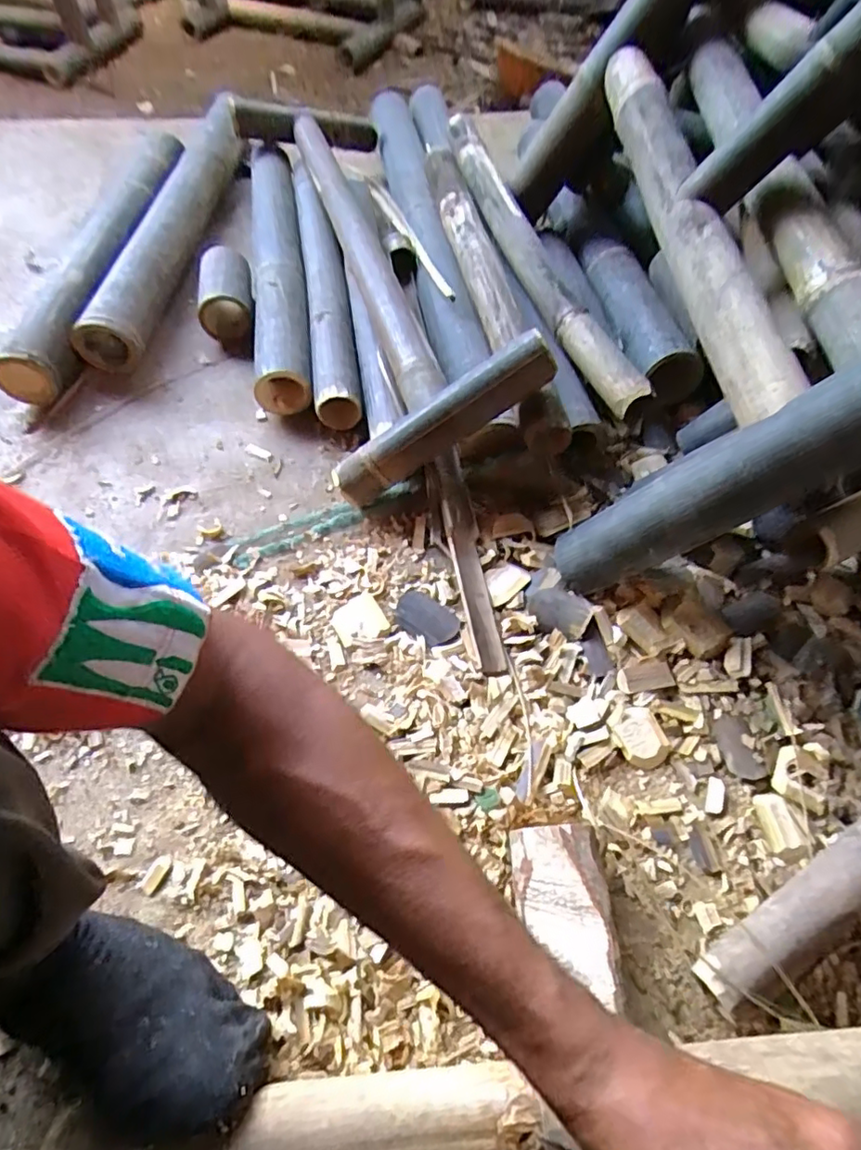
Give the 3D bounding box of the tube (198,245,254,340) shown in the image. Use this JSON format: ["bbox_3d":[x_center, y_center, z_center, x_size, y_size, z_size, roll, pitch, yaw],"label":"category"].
[{"bbox_3d":[-0.302,-0.416,0.885,0.075,0.077,0.132,-4,58,-2],"label":"tube"}]

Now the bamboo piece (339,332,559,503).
[{"bbox_3d":[0.011,-0.164,0.649,0.266,0.054,0.048,-30,58,17],"label":"bamboo piece"}]

